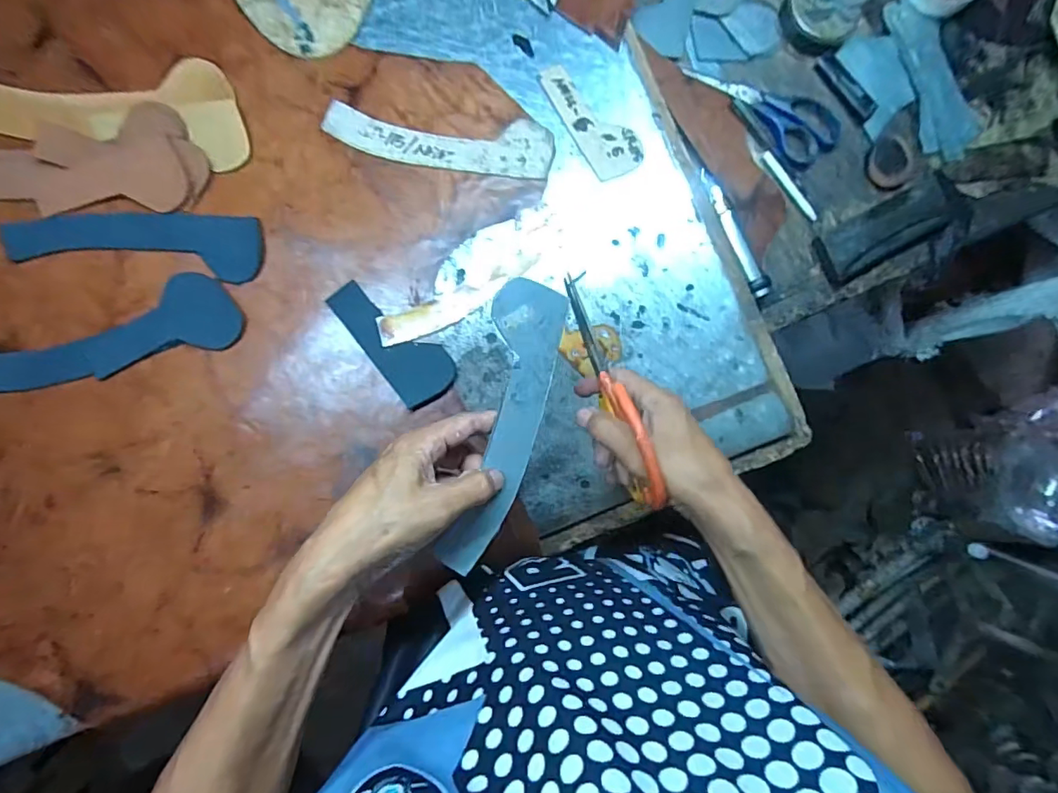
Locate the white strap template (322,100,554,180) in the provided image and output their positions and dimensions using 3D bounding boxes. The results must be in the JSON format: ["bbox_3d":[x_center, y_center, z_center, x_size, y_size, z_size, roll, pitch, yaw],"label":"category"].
[{"bbox_3d":[-0.081,-0.239,0.489,0.207,0.004,0.054,2,87,-7],"label":"white strap template"}]

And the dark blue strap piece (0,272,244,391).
[{"bbox_3d":[-0.357,-0.053,0.443,0.206,0.007,0.066,-17,89,-11],"label":"dark blue strap piece"}]

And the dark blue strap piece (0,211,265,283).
[{"bbox_3d":[-0.337,-0.133,0.451,0.202,0.006,0.055,2,87,-6],"label":"dark blue strap piece"}]

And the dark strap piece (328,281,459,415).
[{"bbox_3d":[-0.121,-0.052,0.472,0.058,0.004,0.127,-37,93,-7],"label":"dark strap piece"}]

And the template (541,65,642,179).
[{"bbox_3d":[0.061,-0.270,0.508,0.052,0.004,0.123,-32,89,-5],"label":"template"}]

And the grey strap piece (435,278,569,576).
[{"bbox_3d":[-0.016,0.021,0.357,0.048,0.006,0.198,13,90,-15],"label":"grey strap piece"}]

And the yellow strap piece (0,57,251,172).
[{"bbox_3d":[-0.359,-0.259,0.452,0.223,0.005,0.093,7,87,-7],"label":"yellow strap piece"}]

